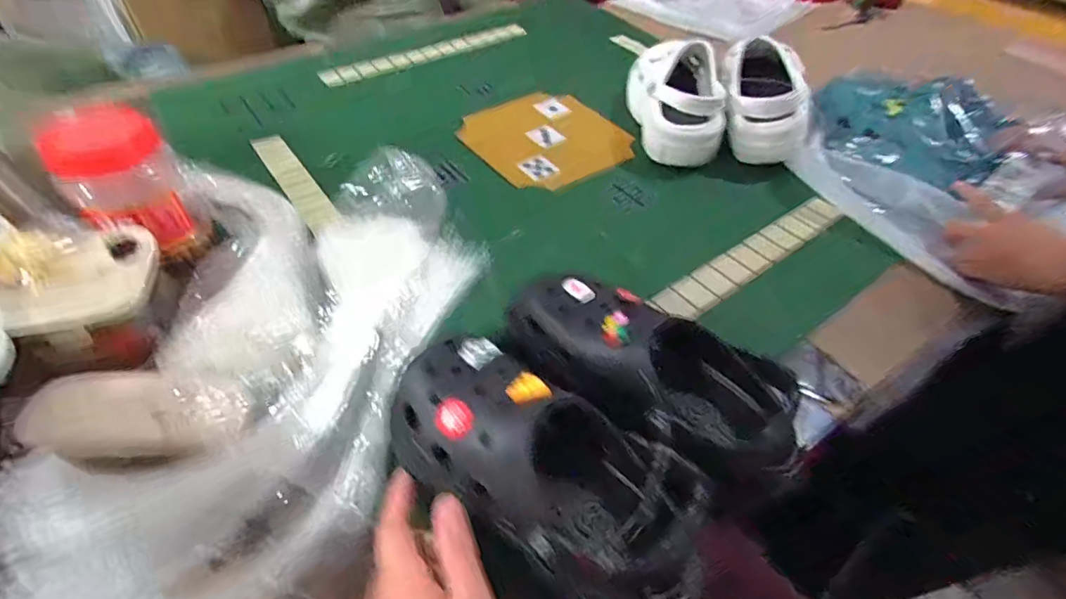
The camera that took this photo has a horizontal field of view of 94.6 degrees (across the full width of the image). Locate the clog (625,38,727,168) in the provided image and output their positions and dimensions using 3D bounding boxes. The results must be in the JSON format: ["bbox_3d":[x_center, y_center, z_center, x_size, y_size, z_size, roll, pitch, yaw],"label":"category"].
[{"bbox_3d":[0.201,-0.293,0.695,0.102,0.112,0.209,3,47,-2],"label":"clog"}]

